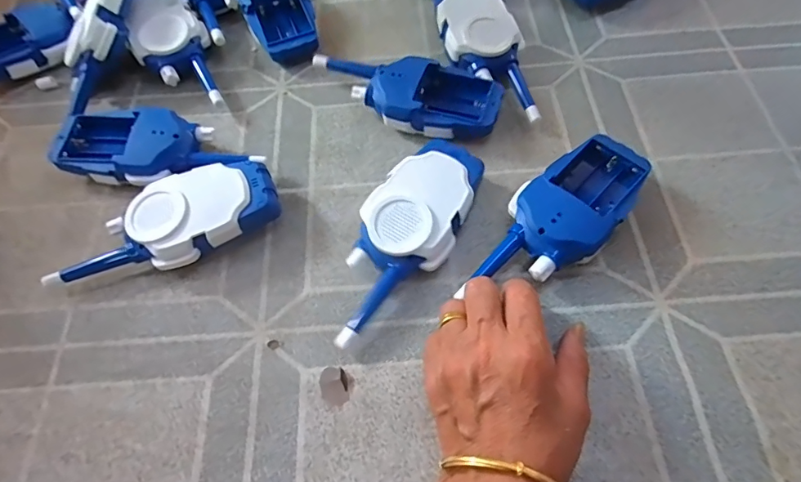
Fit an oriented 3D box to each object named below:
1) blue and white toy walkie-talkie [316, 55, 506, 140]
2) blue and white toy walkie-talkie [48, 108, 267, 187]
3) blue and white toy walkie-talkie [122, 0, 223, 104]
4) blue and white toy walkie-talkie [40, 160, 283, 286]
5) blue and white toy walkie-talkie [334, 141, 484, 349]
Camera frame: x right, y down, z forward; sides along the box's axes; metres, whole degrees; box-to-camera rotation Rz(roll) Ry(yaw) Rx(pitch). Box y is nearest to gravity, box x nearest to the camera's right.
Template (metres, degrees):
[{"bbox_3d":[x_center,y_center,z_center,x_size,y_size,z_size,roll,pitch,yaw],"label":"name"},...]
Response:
[{"bbox_3d":[0.004,-0.126,0.392,0.159,0.036,0.064,9,64,9],"label":"blue and white toy walkie-talkie"},{"bbox_3d":[-0.195,-0.072,0.374,0.157,0.033,0.067,4,63,6],"label":"blue and white toy walkie-talkie"},{"bbox_3d":[-0.208,-0.176,0.423,0.065,0.026,0.127,-24,83,-16],"label":"blue and white toy walkie-talkie"},{"bbox_3d":[-0.166,-0.010,0.329,0.155,0.035,0.061,-19,63,-6],"label":"blue and white toy walkie-talkie"},{"bbox_3d":[0.003,-0.001,0.322,0.062,0.036,0.159,21,66,14],"label":"blue and white toy walkie-talkie"}]

